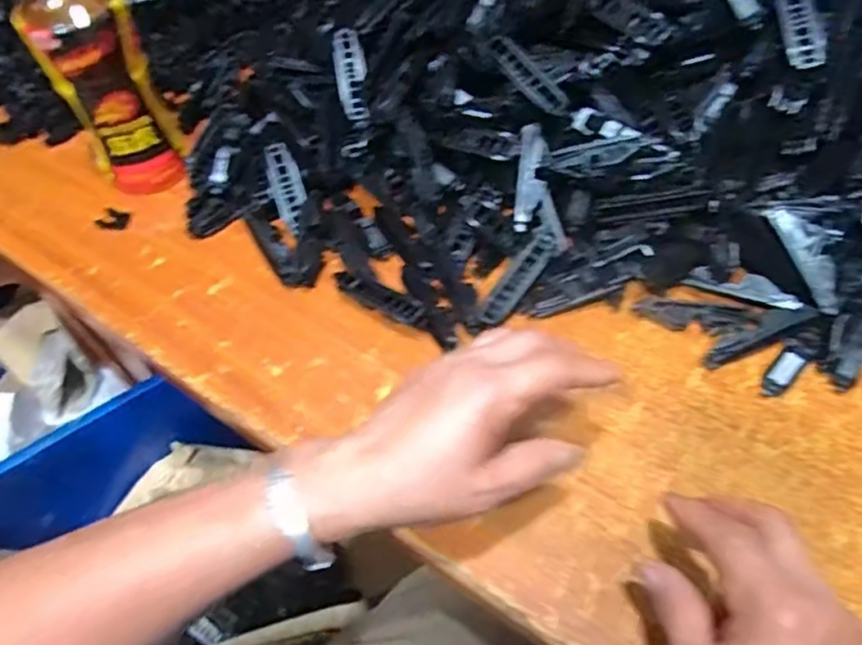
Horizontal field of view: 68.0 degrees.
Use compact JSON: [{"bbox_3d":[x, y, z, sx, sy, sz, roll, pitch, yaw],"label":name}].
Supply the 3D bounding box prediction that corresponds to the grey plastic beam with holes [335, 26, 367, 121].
[{"bbox_3d":[-0.065,-0.205,0.523,0.023,0.009,0.078,-8,87,-2],"label":"grey plastic beam with holes"}]

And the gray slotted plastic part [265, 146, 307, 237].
[{"bbox_3d":[-0.113,-0.106,0.503,0.025,0.007,0.074,-14,83,-6],"label":"gray slotted plastic part"}]

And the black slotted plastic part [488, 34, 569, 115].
[{"bbox_3d":[0.071,-0.184,0.474,0.019,0.011,0.075,-38,82,-21],"label":"black slotted plastic part"}]

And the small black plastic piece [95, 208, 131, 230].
[{"bbox_3d":[-0.261,-0.084,0.526,0.024,0.010,0.018,-1,56,2],"label":"small black plastic piece"}]

